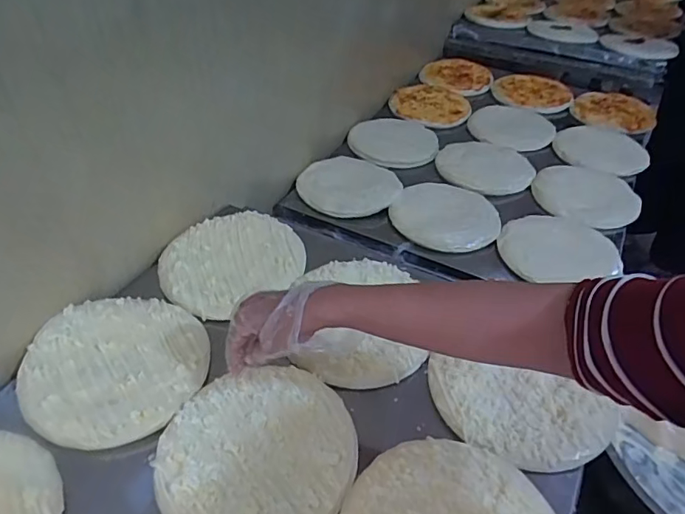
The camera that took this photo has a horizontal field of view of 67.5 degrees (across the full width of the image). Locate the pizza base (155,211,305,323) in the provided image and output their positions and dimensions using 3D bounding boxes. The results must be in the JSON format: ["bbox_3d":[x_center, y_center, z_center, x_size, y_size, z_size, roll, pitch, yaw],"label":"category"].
[{"bbox_3d":[-0.157,-0.005,0.729,0.197,0.012,0.172,-29,50,-29],"label":"pizza base"}]

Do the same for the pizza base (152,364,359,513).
[{"bbox_3d":[-0.085,0.192,0.518,0.189,0.009,0.192,1,42,-1],"label":"pizza base"}]

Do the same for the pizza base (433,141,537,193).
[{"bbox_3d":[0.303,-0.197,1.092,0.200,0.017,0.194,1,42,-1],"label":"pizza base"}]

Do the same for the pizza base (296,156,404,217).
[{"bbox_3d":[0.019,-0.145,1.019,0.191,0.030,0.203,1,42,-1],"label":"pizza base"}]

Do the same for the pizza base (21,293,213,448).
[{"bbox_3d":[-0.261,0.121,0.594,0.195,0.025,0.194,1,42,-1],"label":"pizza base"}]

